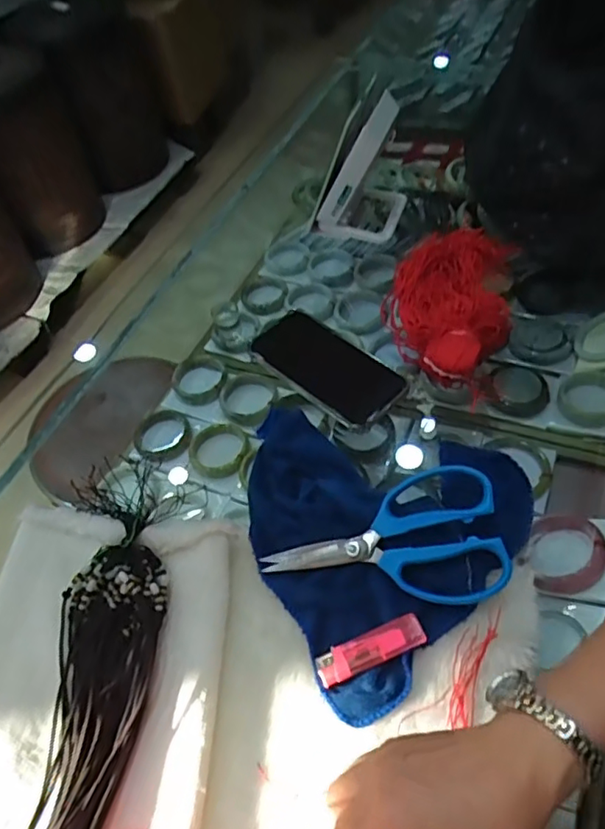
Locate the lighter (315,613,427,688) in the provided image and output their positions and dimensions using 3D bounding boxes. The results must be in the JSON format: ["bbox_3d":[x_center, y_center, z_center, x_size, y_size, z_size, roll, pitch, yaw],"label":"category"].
[{"bbox_3d":[0.048,0.167,0.420,0.078,0.014,0.023,-20,54,-10],"label":"lighter"}]

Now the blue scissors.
[{"bbox_3d":[0.061,0.103,0.457,0.180,0.010,0.101,-14,71,8],"label":"blue scissors"}]

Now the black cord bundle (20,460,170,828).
[{"bbox_3d":[-0.164,0.213,0.399,0.113,0.043,0.380,2,53,7],"label":"black cord bundle"}]

